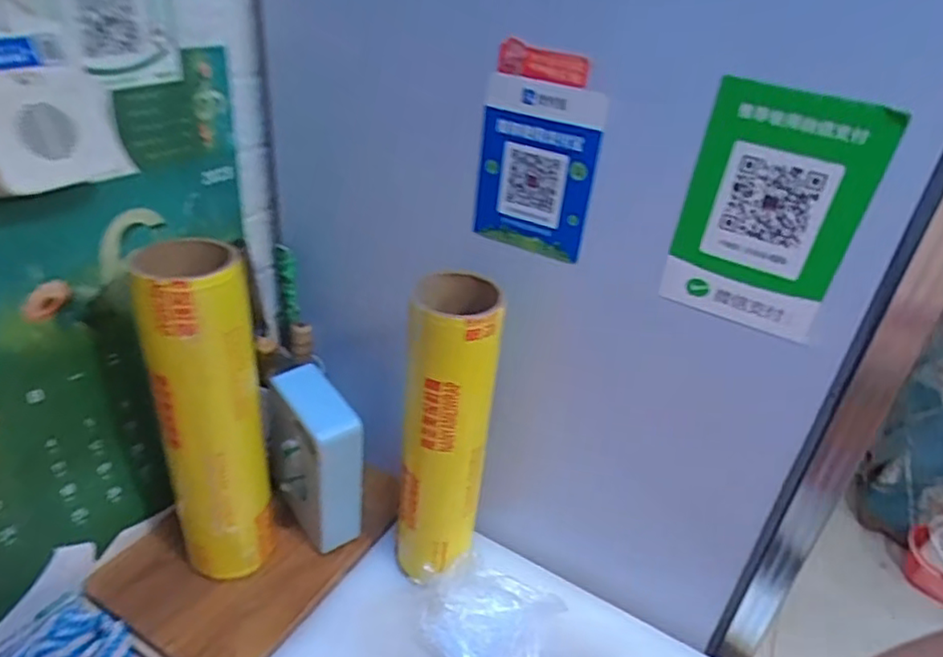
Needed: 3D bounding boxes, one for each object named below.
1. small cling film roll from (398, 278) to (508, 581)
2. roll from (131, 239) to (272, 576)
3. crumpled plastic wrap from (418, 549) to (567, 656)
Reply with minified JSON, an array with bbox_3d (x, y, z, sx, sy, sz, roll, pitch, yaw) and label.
[{"bbox_3d":[-0.025,0.102,0.625,0.081,0.303,0.090,7,32,2],"label":"small cling film roll"},{"bbox_3d":[-0.255,0.087,0.622,0.091,0.349,0.095,-8,34,-22],"label":"roll"},{"bbox_3d":[0.015,0.301,0.645,0.137,0.044,0.119,19,34,19],"label":"crumpled plastic wrap"}]

